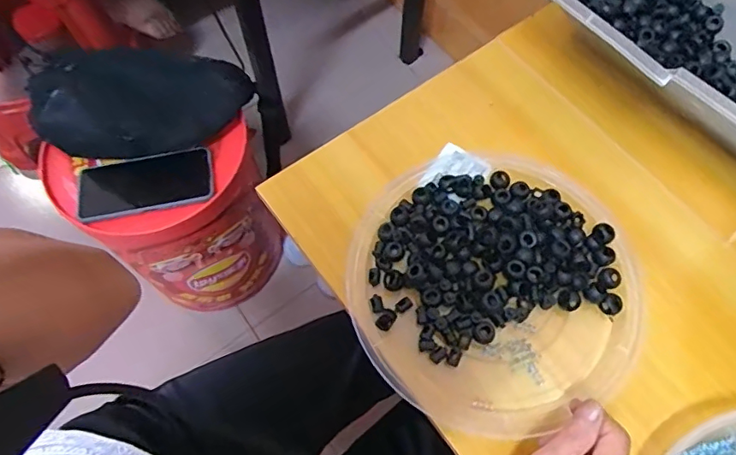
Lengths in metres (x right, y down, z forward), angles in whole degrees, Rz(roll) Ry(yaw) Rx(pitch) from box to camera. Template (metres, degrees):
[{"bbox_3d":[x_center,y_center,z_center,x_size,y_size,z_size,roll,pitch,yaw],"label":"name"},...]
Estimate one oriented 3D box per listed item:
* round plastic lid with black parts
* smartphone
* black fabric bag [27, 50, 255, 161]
[{"bbox_3d":[0.101,0.040,0.434,0.227,0.030,0.232,0,66,1],"label":"round plastic lid with black parts"},{"bbox_3d":[-0.280,-0.055,0.661,0.169,0.013,0.078,-12,66,-4],"label":"smartphone"},{"bbox_3d":[-0.298,-0.162,0.675,0.275,0.056,0.133,-3,66,-1],"label":"black fabric bag"}]

